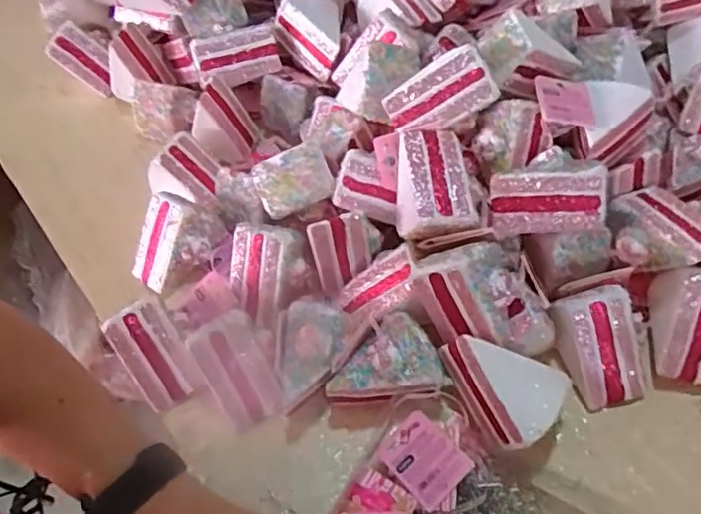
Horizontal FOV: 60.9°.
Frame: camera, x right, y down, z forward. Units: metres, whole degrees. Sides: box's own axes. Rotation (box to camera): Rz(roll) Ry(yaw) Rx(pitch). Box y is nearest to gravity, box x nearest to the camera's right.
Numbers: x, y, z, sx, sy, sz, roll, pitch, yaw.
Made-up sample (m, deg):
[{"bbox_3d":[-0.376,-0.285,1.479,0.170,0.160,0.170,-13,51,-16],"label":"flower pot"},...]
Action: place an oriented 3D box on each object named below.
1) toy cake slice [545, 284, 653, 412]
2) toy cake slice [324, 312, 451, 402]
[{"bbox_3d":[0.199,0.067,0.476,0.068,0.060,0.086,-14,54,-5],"label":"toy cake slice"},{"bbox_3d":[0.026,0.080,0.476,0.089,0.048,0.059,-5,54,2],"label":"toy cake slice"}]

